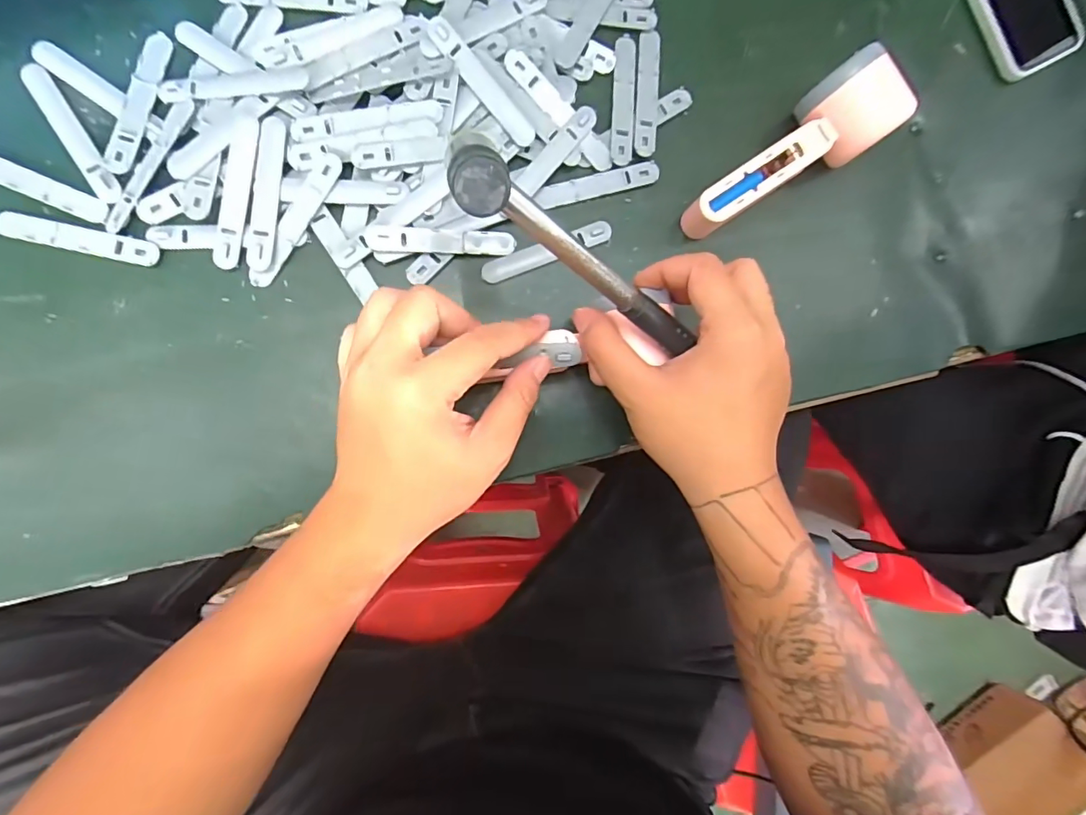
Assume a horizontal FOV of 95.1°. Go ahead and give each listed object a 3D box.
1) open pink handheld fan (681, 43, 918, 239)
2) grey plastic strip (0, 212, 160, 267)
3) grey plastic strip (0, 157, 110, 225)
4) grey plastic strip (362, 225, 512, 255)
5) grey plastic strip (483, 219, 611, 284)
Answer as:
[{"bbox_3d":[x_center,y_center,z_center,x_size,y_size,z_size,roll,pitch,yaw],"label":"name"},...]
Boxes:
[{"bbox_3d":[0.163,-0.170,0.333,0.156,0.055,0.053,-34,92,-7],"label":"open pink handheld fan"},{"bbox_3d":[-0.285,-0.104,0.305,0.091,0.004,0.016,11,87,-6],"label":"grey plastic strip"},{"bbox_3d":[-0.315,-0.138,0.303,0.096,0.006,0.016,23,85,-6],"label":"grey plastic strip"},{"bbox_3d":[-0.066,-0.110,0.328,0.094,0.004,0.016,-2,106,-14],"label":"grey plastic strip"},{"bbox_3d":[0.003,-0.107,0.342,0.094,0.004,0.015,-23,91,-7],"label":"grey plastic strip"}]

